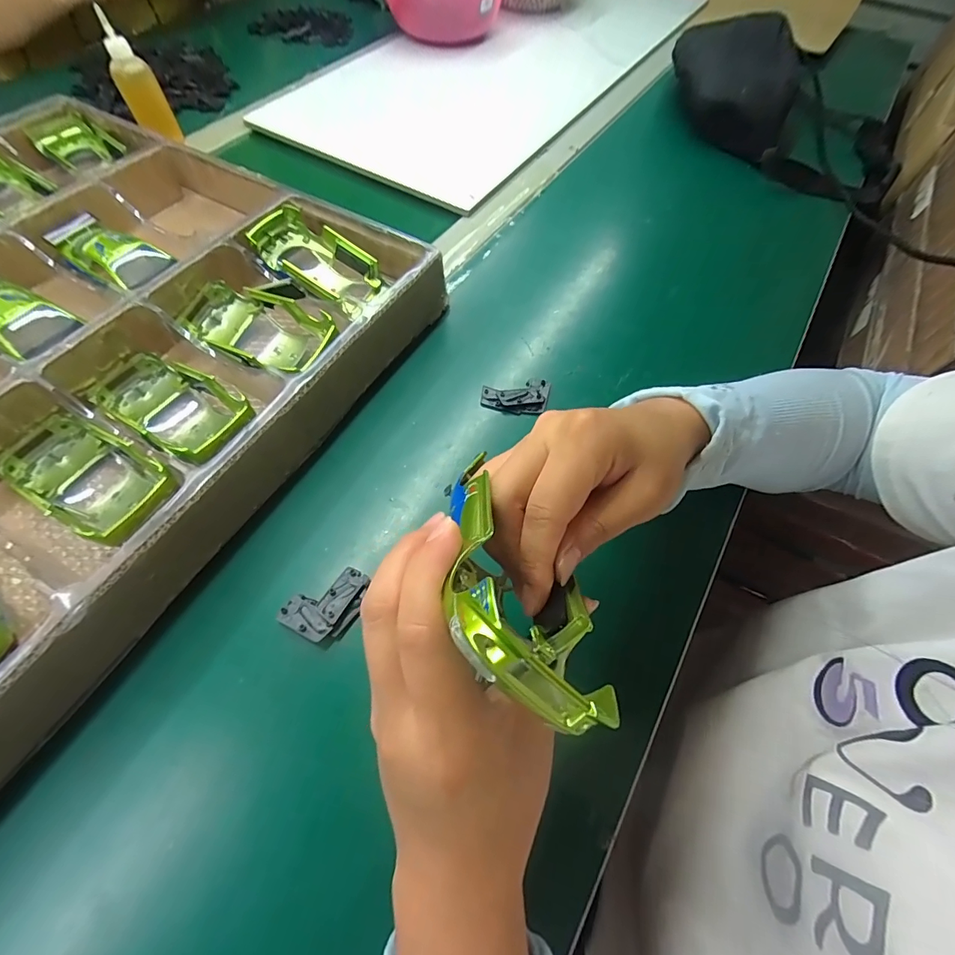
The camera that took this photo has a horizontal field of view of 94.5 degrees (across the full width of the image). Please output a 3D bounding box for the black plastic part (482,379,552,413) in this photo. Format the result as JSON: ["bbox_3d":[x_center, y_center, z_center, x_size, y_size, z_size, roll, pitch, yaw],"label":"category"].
[{"bbox_3d":[0.030,-0.063,0.344,0.053,0.008,0.030,-3,62,-4],"label":"black plastic part"}]

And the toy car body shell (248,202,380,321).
[{"bbox_3d":[-0.136,-0.180,0.372,0.109,0.043,0.058,30,63,-7],"label":"toy car body shell"}]

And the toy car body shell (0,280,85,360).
[{"bbox_3d":[-0.346,-0.121,0.327,0.094,0.029,0.048,29,65,12],"label":"toy car body shell"}]

